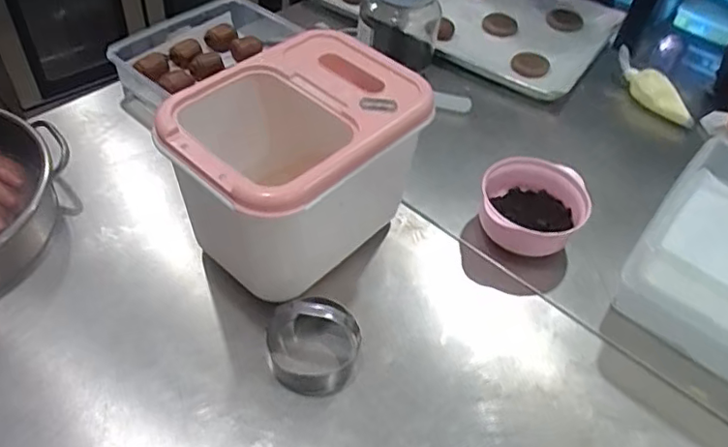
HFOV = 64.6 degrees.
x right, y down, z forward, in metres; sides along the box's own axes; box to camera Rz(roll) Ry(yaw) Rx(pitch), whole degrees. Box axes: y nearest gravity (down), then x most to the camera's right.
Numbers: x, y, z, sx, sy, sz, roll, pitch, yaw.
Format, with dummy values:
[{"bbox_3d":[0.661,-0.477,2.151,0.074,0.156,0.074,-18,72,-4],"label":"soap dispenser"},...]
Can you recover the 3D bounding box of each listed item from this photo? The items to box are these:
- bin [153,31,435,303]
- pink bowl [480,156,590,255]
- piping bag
[{"bbox_3d":[-0.083,-0.060,0.714,0.208,0.222,0.282,33,53,21],"label":"bin"},{"bbox_3d":[0.231,-0.020,0.796,0.138,0.093,0.111,16,49,8],"label":"pink bowl"},{"bbox_3d":[0.536,-0.247,1.073,0.042,0.065,0.187,-21,54,-23],"label":"piping bag"}]

